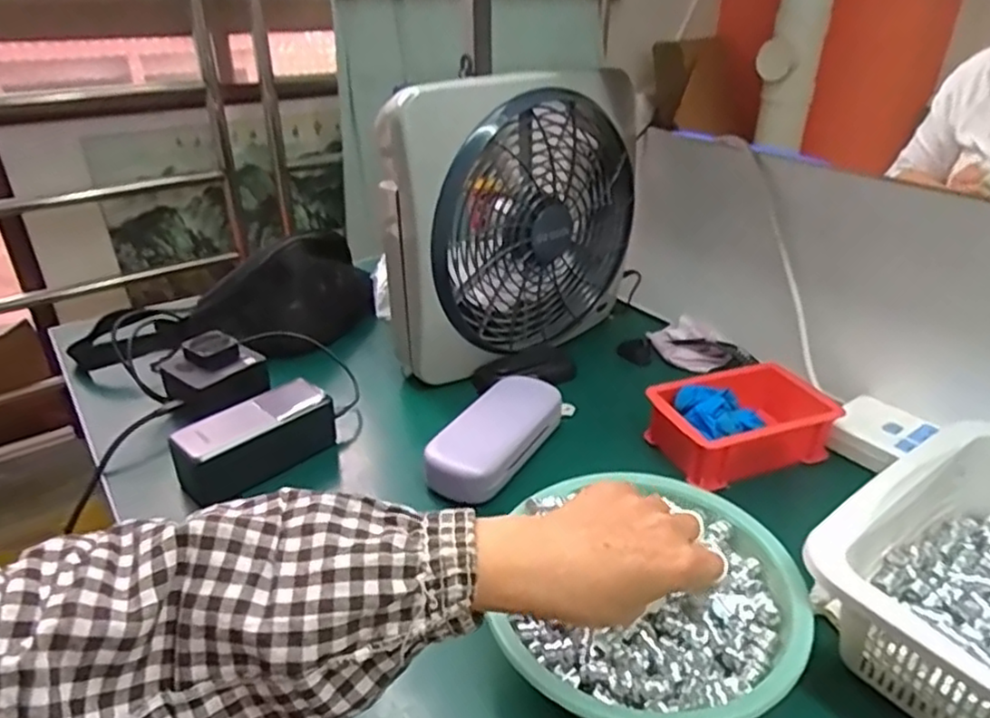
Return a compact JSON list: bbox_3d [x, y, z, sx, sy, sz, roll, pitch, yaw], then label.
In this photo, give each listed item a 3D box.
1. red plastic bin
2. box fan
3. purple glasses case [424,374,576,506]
[{"bbox_3d":[0.221,0.055,0.597,0.158,0.053,0.101,-10,31,-18],"label":"red plastic bin"},{"bbox_3d":[0.027,-0.153,0.712,0.314,0.283,0.107,-22,36,-33],"label":"box fan"},{"bbox_3d":[0.001,0.067,0.588,0.065,0.035,0.181,16,33,26],"label":"purple glasses case"}]

